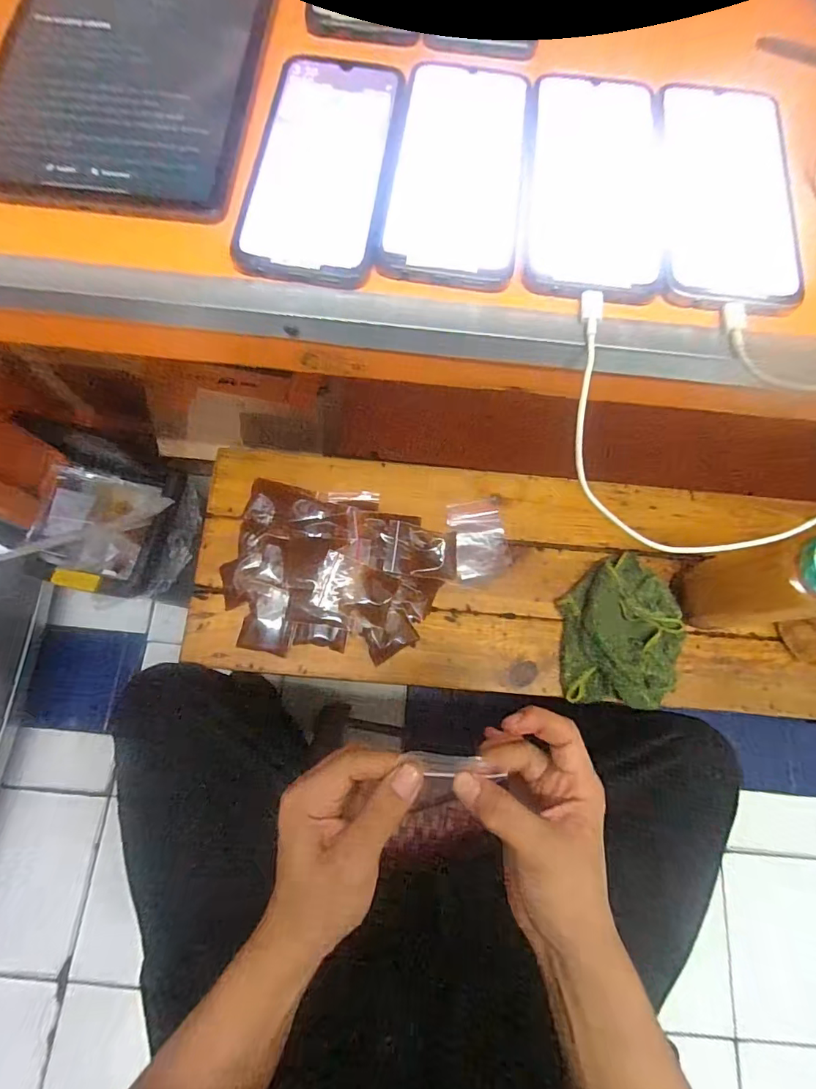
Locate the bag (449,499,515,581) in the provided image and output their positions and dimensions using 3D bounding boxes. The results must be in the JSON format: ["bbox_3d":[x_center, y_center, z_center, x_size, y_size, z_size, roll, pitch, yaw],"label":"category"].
[{"bbox_3d":[0.093,-0.007,0.637,0.071,0.004,0.096,-8,81,-2],"label":"bag"}]

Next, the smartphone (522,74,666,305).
[{"bbox_3d":[0.116,-0.225,0.299,0.083,0.008,0.169,6,74,1],"label":"smartphone"}]

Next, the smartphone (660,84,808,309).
[{"bbox_3d":[0.199,-0.222,0.301,0.081,0.005,0.181,7,74,1],"label":"smartphone"}]

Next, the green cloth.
[{"bbox_3d":[0.263,0.102,0.595,0.141,0.043,0.176,1,74,-1],"label":"green cloth"}]

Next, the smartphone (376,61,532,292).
[{"bbox_3d":[0.031,-0.231,0.301,0.078,0.013,0.168,8,74,1],"label":"smartphone"}]

